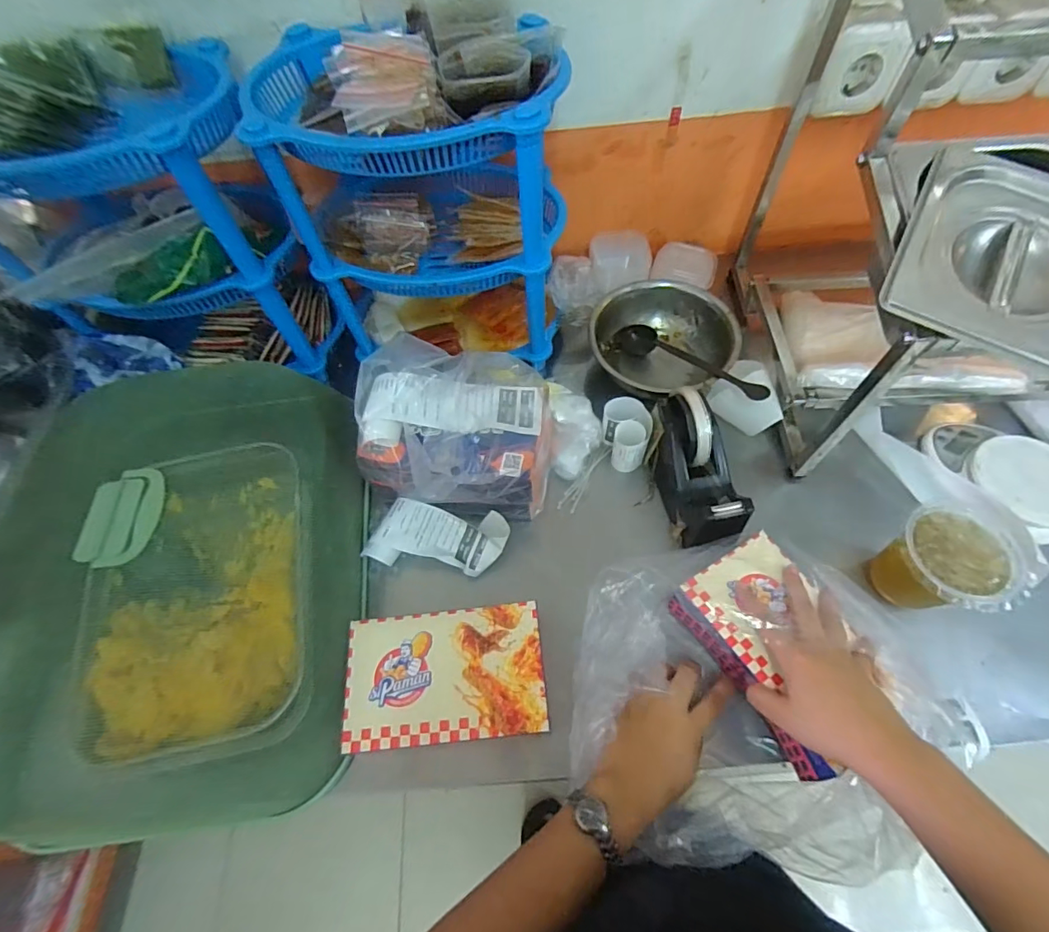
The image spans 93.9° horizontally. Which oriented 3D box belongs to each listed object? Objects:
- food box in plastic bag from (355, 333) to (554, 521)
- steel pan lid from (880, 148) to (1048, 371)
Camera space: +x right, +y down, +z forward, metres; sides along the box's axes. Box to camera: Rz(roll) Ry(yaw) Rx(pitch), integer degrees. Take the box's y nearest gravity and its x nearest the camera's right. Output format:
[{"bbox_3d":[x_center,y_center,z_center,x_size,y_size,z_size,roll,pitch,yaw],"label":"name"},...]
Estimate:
[{"bbox_3d":[-0.066,-0.019,0.500,0.175,0.154,0.155,3,61,5],"label":"food box in plastic bag"},{"bbox_3d":[0.374,-0.156,0.374,0.164,0.033,0.178,28,79,9],"label":"steel pan lid"}]

